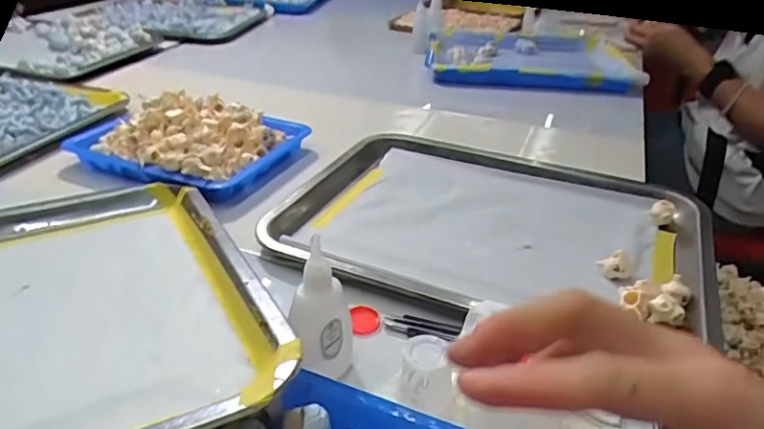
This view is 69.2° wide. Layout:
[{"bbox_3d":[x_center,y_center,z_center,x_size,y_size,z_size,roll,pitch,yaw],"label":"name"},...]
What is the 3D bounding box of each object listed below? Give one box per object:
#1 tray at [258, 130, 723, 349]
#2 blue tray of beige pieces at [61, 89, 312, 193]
[{"bbox_3d":[0.095,0.008,0.496,0.356,0.030,0.257,15,33,20],"label":"tray"},{"bbox_3d":[-0.203,-0.089,0.605,0.197,0.050,0.178,16,34,22],"label":"blue tray of beige pieces"}]

